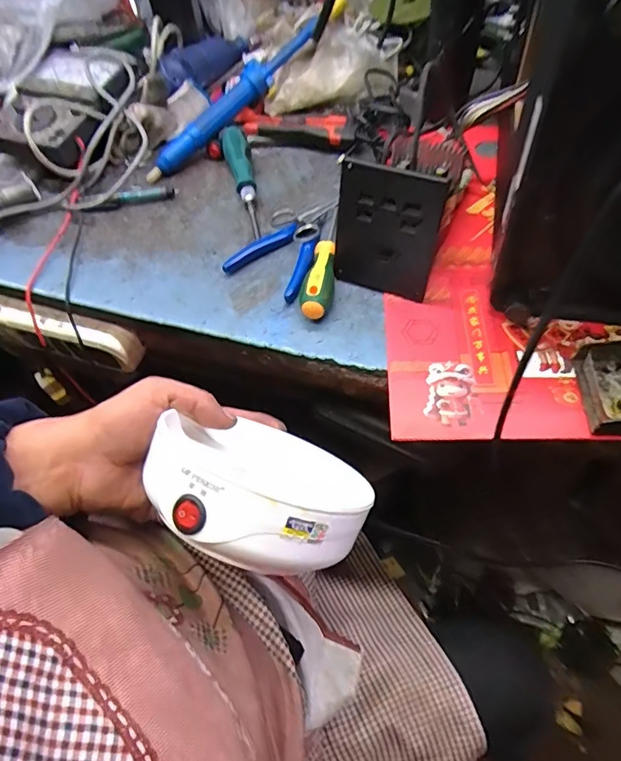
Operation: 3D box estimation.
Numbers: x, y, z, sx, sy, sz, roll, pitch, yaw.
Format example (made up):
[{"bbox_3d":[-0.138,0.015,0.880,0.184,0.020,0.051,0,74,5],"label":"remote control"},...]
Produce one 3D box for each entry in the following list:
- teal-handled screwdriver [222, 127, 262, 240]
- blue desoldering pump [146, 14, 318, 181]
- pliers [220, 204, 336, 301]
[{"bbox_3d":[-0.077,-0.228,0.557,0.029,0.030,0.170,-11,56,-3],"label":"teal-handled screwdriver"},{"bbox_3d":[-0.093,-0.332,0.594,0.264,0.029,0.022,-44,62,-3],"label":"blue desoldering pump"},{"bbox_3d":[-0.016,-0.135,0.505,0.086,0.014,0.123,30,63,22],"label":"pliers"}]

